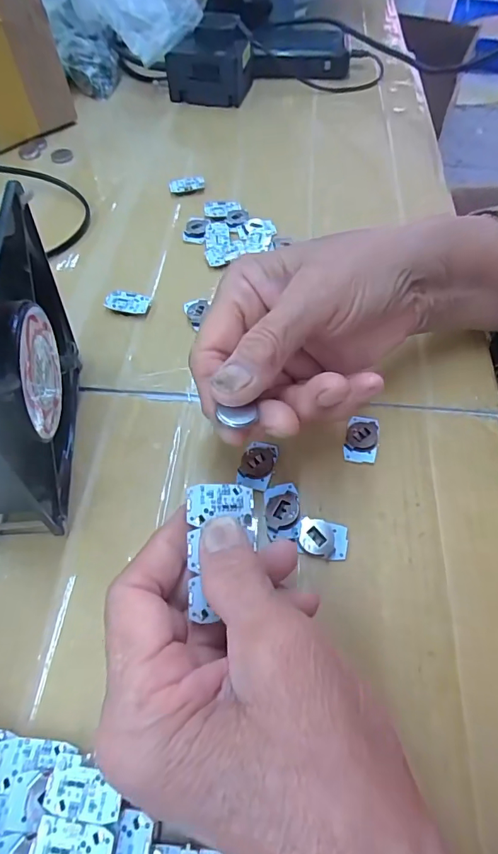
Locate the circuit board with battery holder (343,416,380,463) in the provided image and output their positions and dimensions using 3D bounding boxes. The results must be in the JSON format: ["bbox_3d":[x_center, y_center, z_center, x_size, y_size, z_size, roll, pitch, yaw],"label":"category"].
[{"bbox_3d":[0.063,0.007,0.251,0.018,0.007,0.026,9,58,5],"label":"circuit board with battery holder"}]

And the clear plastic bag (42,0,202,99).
[{"bbox_3d":[-0.130,-0.415,0.443,0.134,0.119,0.104,-15,60,-10],"label":"clear plastic bag"}]

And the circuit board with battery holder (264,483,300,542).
[{"bbox_3d":[0.017,0.042,0.228,0.017,0.009,0.030,0,58,-1],"label":"circuit board with battery holder"}]

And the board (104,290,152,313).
[{"bbox_3d":[-0.084,-0.086,0.308,0.030,0.006,0.016,6,58,3],"label":"board"}]

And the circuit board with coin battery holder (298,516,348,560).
[{"bbox_3d":[0.037,0.056,0.224,0.024,0.005,0.019,6,58,3],"label":"circuit board with coin battery holder"}]

